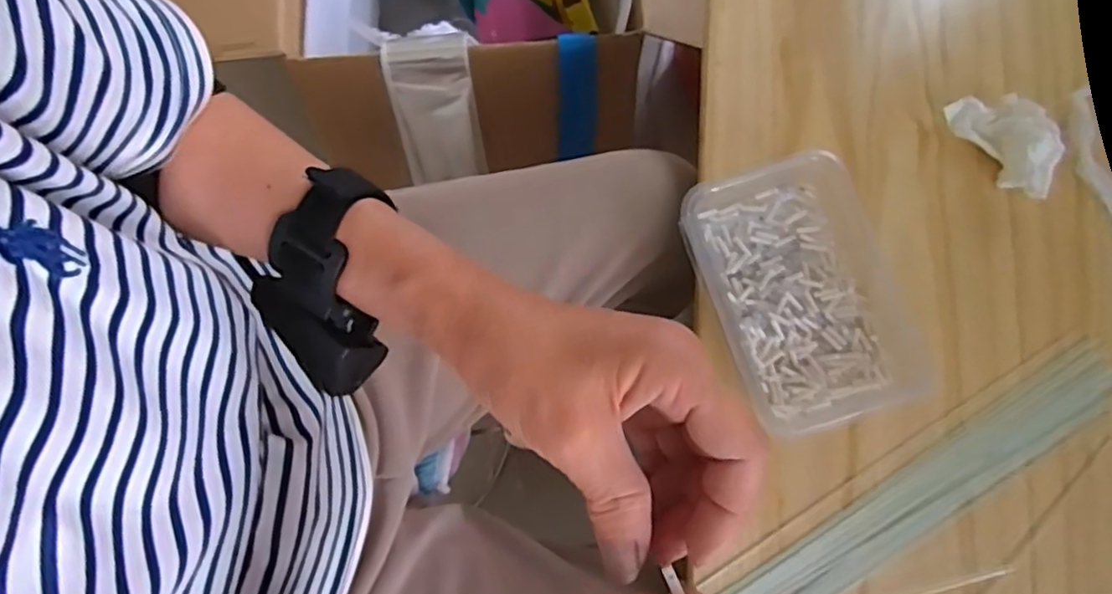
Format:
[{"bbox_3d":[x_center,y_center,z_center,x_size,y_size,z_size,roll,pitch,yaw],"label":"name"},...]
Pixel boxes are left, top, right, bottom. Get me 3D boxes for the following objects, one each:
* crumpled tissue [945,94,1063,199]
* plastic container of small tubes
[{"bbox_3d":[0.336,-0.117,0.463,0.038,0.044,0.092,-36,81,-5],"label":"crumpled tissue"},{"bbox_3d":[0.177,-0.005,0.448,0.136,0.041,0.185,-20,80,-3],"label":"plastic container of small tubes"}]

